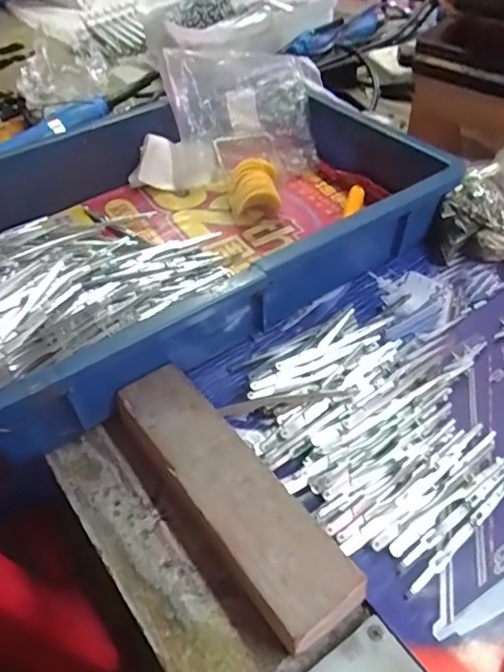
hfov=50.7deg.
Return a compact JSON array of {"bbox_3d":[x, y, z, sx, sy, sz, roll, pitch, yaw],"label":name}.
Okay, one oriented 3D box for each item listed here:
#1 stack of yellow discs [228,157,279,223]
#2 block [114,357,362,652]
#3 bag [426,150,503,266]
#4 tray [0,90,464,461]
[{"bbox_3d":[0.001,-0.139,0.509,0.047,0.043,0.055,-4,47,-2],"label":"stack of yellow discs"},{"bbox_3d":[-0.018,0.091,0.315,0.049,0.033,0.182,-30,53,-24],"label":"block"},{"bbox_3d":[0.210,-0.120,0.457,0.082,0.094,0.101,23,52,21],"label":"bag"},{"bbox_3d":[-0.056,-0.104,0.463,0.452,0.077,0.276,-29,53,-23],"label":"tray"}]

